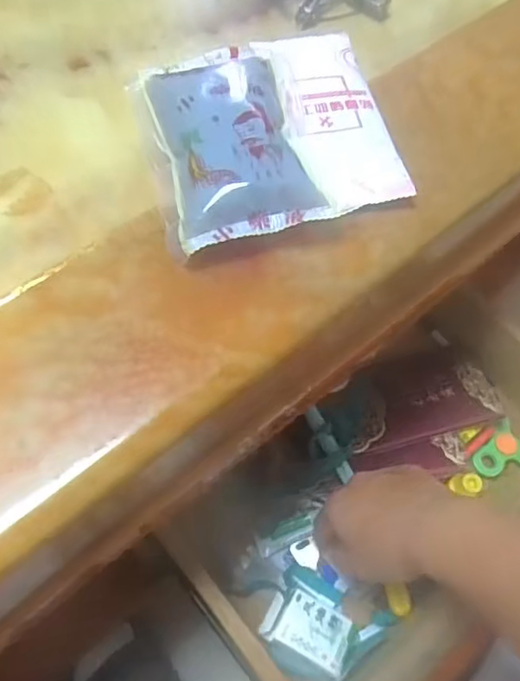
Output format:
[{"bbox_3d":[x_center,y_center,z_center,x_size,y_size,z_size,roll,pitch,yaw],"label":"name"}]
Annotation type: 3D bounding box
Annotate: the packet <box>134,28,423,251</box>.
[{"bbox_3d":[0.005,-0.112,0.295,0.125,0.029,0.131,-14,64,-11],"label":"packet"}]

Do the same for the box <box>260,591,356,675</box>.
[{"bbox_3d":[0.038,0.230,0.460,0.067,0.022,0.042,25,64,9],"label":"box"}]

